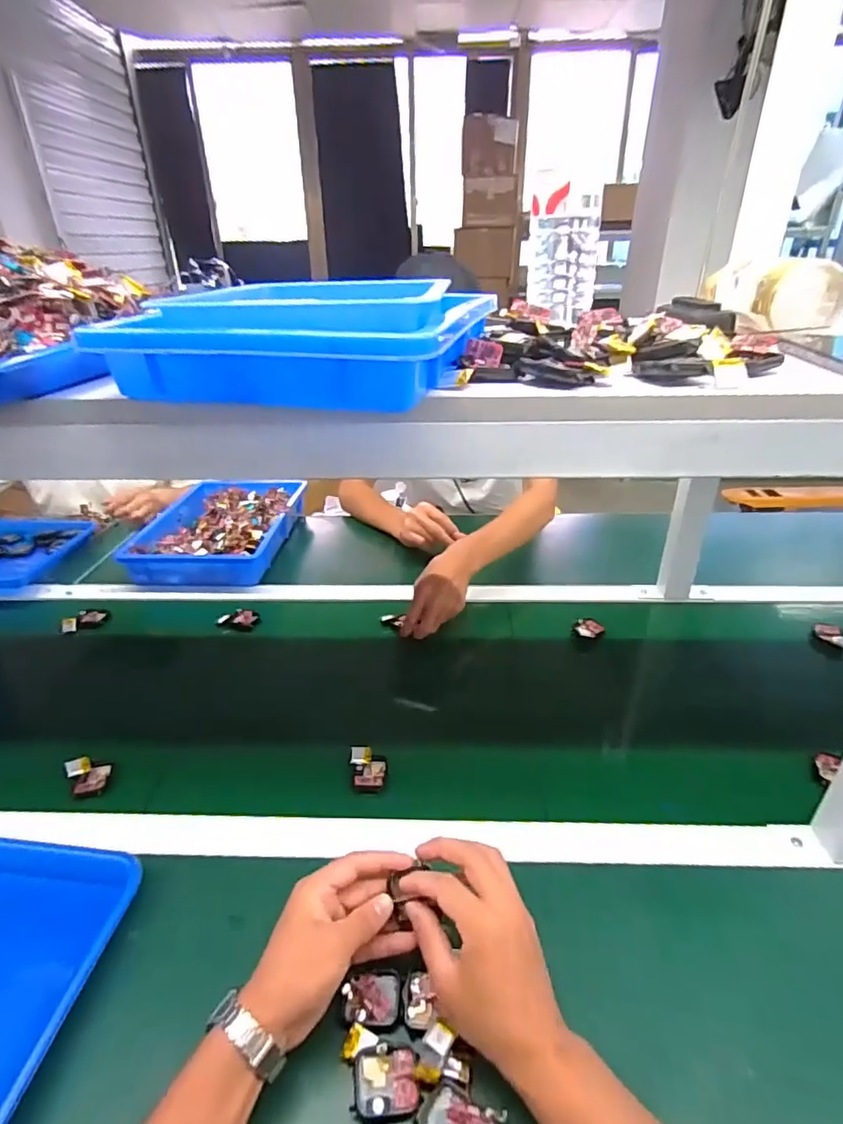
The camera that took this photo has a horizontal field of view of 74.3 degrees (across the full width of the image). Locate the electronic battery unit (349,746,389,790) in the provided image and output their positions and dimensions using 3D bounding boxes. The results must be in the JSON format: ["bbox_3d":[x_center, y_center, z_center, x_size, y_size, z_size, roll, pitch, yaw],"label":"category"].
[{"bbox_3d":[-0.058,0.226,0.608,0.041,0.015,0.049,-1,30,0],"label":"electronic battery unit"}]

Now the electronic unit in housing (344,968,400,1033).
[{"bbox_3d":[-0.038,0.331,0.422,0.041,0.009,0.036,-1,30,0],"label":"electronic unit in housing"}]

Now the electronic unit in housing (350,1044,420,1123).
[{"bbox_3d":[-0.025,0.356,0.380,0.043,0.007,0.037,-6,30,-8],"label":"electronic unit in housing"}]

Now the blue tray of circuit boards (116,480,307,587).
[{"bbox_3d":[-0.383,-0.069,1.086,0.256,0.063,0.363,1,30,3],"label":"blue tray of circuit boards"}]

